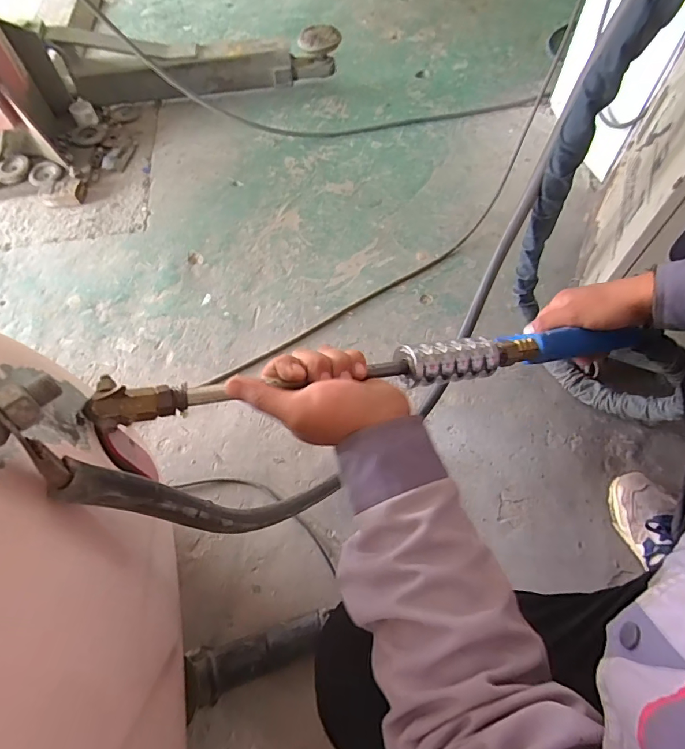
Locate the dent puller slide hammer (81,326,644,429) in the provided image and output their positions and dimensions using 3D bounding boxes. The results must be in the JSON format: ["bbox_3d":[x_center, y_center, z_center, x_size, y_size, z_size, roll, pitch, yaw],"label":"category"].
[{"bbox_3d":[0.078,-0.011,0.417,0.553,0.032,0.033,-8,59,-24],"label":"dent puller slide hammer"}]

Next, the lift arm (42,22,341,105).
[{"bbox_3d":[-0.423,-0.941,1.338,0.797,0.197,0.110,-4,60,0],"label":"lift arm"}]

